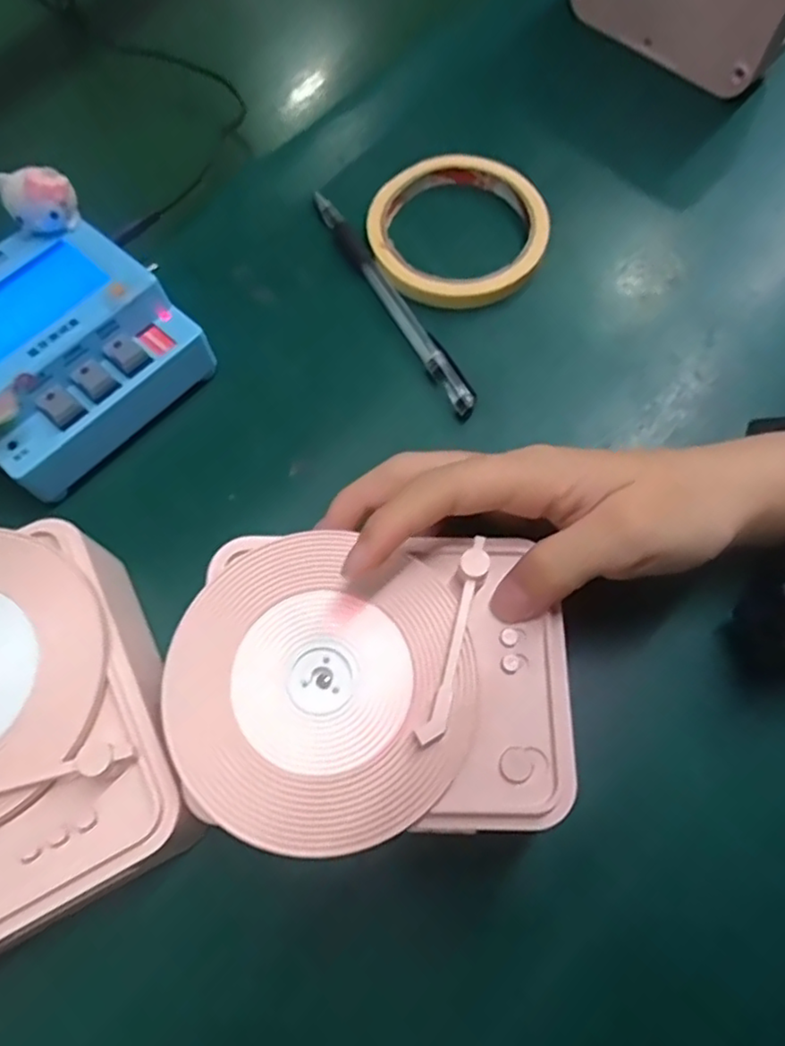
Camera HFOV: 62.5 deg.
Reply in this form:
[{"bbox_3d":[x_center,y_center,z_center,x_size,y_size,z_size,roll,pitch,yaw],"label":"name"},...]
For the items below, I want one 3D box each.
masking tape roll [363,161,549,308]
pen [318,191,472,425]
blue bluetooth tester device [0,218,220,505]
[{"bbox_3d":[0.035,-0.152,0.334,0.092,0.014,0.086,-1,67,2],"label":"masking tape roll"},{"bbox_3d":[-0.001,-0.113,0.323,0.012,0.007,0.152,-29,69,-10],"label":"pen"},{"bbox_3d":[-0.152,-0.077,0.294,0.097,0.050,0.099,40,74,17],"label":"blue bluetooth tester device"}]

